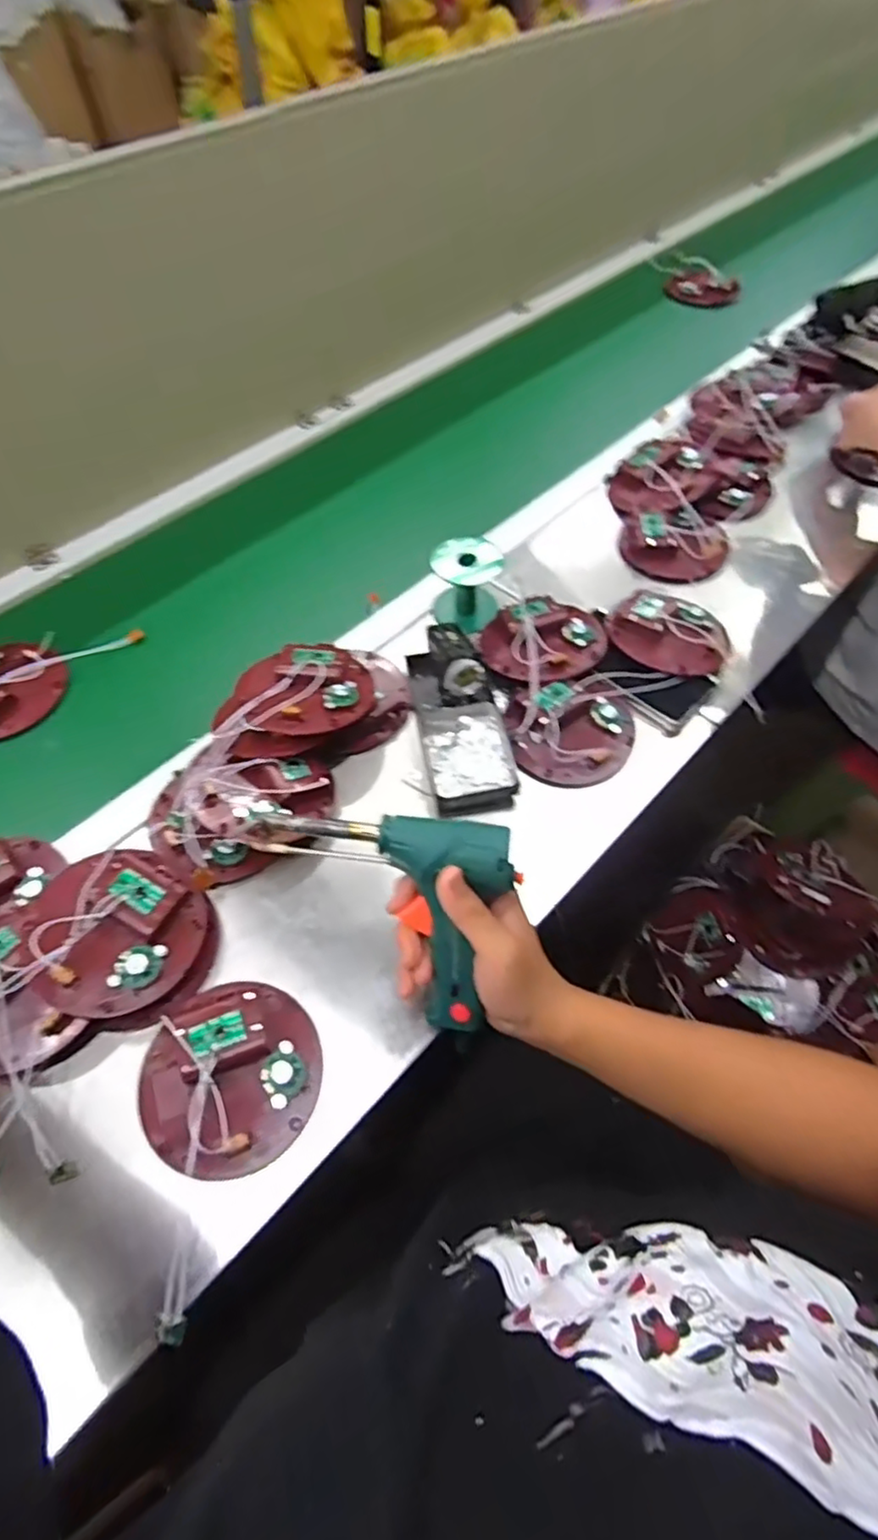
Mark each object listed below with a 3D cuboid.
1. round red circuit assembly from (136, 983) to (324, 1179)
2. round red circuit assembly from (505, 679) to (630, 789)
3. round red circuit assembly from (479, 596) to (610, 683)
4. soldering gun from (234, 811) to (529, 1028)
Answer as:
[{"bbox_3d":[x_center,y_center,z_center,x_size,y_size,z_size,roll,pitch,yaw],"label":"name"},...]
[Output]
[{"bbox_3d":[-0.144,0.206,0.450,0.119,0.033,0.113,0,57,0],"label":"round red circuit assembly"},{"bbox_3d":[0.124,-0.038,0.607,0.120,0.032,0.102,-16,59,-10],"label":"round red circuit assembly"},{"bbox_3d":[0.103,-0.128,0.648,0.115,0.017,0.108,0,57,0],"label":"round red circuit assembly"},{"bbox_3d":[-0.045,0.091,0.449,0.174,0.138,0.027,14,16,8],"label":"soldering gun"}]

